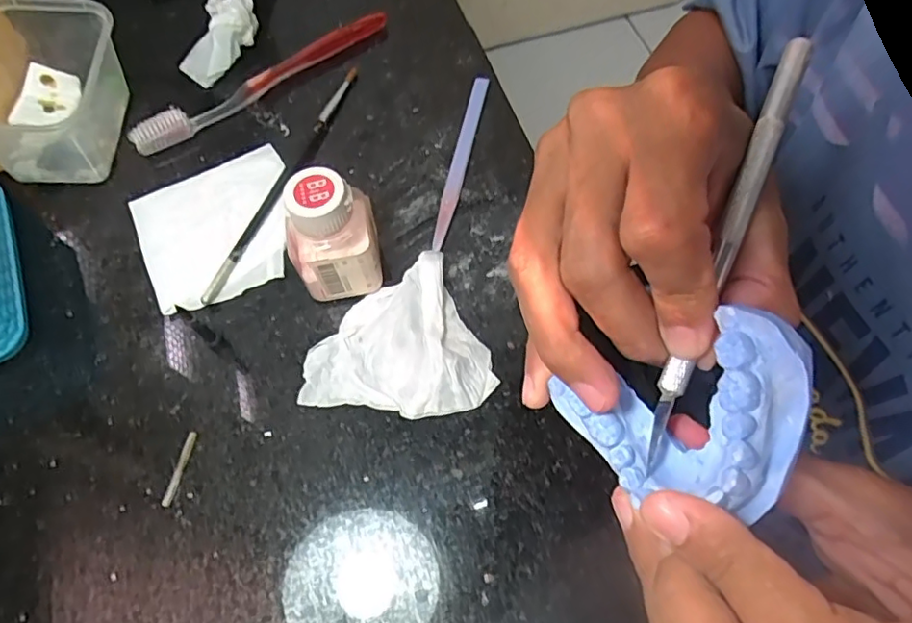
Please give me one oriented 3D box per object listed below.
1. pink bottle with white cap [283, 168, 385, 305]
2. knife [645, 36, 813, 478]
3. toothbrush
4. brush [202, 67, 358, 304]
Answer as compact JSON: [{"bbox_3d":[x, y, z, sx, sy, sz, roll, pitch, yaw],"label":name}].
[{"bbox_3d":[-0.062,-0.037,0.296,0.041,0.071,0.034,-13,64,-3],"label":"pink bottle with white cap"},{"bbox_3d":[0.080,-0.019,0.174,0.008,0.010,0.136,21,87,13],"label":"knife"},{"bbox_3d":[-0.129,-0.158,0.392,0.187,0.015,0.018,-34,67,-13],"label":"toothbrush"},{"bbox_3d":[-0.105,-0.085,0.357,0.012,0.008,0.185,18,66,11],"label":"brush"}]

